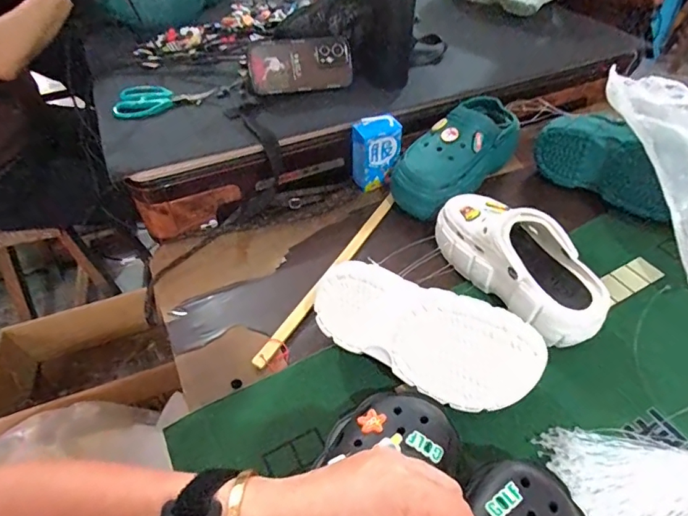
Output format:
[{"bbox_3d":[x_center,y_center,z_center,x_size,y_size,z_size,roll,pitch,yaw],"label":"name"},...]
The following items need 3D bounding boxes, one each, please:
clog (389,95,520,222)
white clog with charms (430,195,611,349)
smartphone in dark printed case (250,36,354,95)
[{"bbox_3d":[0.173,-0.156,0.712,0.251,0.098,0.110,-40,54,-16],"label":"clog"},{"bbox_3d":[0.210,0.000,0.569,0.091,0.113,0.230,-23,49,-19],"label":"white clog with charms"},{"bbox_3d":[-0.068,-0.305,0.744,0.161,0.078,0.015,-14,15,-15],"label":"smartphone in dark printed case"}]

